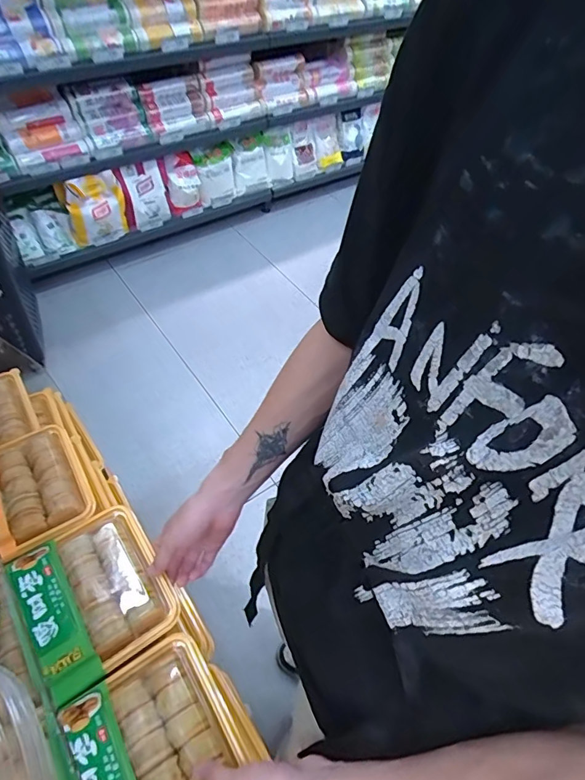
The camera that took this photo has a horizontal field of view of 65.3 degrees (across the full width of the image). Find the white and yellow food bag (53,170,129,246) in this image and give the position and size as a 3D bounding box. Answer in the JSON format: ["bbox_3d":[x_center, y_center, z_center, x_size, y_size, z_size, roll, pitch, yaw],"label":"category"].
[{"bbox_3d":[-0.674,-0.607,1.565,0.191,0.253,0.110,-18,56,-18],"label":"white and yellow food bag"}]

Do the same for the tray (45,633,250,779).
[{"bbox_3d":[-0.129,0.333,0.418,0.141,0.042,0.159,-25,58,-22],"label":"tray"}]

